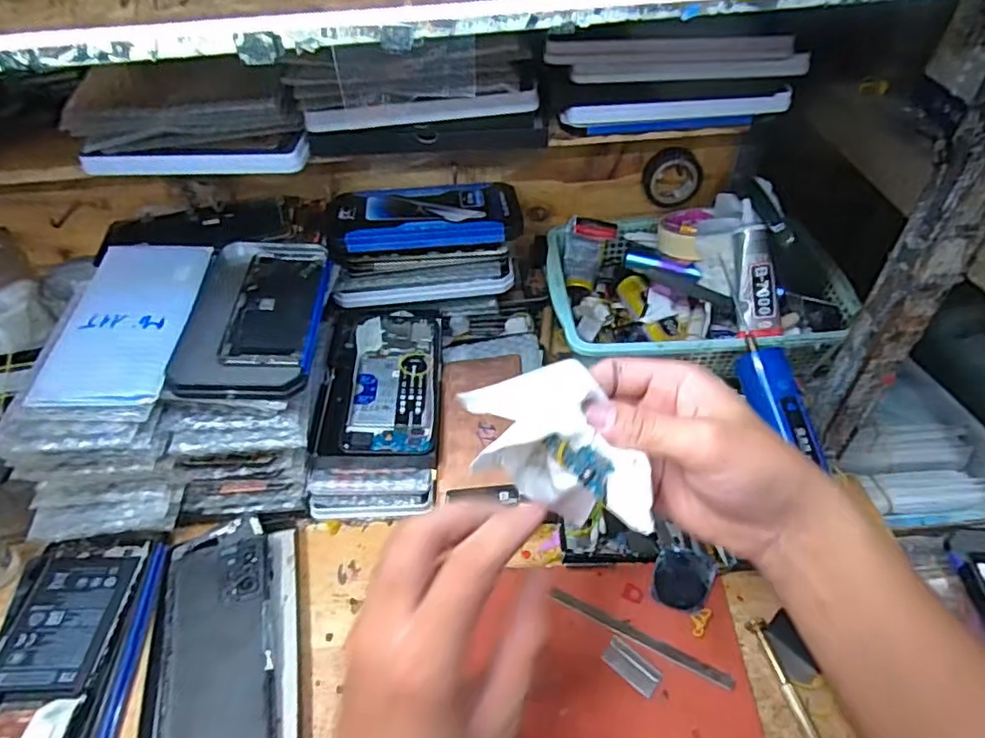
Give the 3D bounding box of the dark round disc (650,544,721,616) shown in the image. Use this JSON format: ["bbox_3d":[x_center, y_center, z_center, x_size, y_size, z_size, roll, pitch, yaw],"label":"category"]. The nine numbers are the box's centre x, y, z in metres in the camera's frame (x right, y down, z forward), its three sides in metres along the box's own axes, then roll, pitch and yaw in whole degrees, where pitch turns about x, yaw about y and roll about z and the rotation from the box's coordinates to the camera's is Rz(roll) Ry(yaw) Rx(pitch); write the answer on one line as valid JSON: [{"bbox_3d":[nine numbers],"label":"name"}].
[{"bbox_3d":[0.137,0.150,0.432,0.039,0.007,0.044,16,49,17],"label":"dark round disc"}]

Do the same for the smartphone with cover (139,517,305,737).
[{"bbox_3d":[-0.186,0.193,0.422,0.100,0.017,0.176,-11,47,-8],"label":"smartphone with cover"}]

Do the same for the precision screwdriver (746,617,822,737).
[{"bbox_3d":[0.193,0.213,0.381,0.010,0.005,0.108,-12,47,-8],"label":"precision screwdriver"}]

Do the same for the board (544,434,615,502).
[{"bbox_3d":[0.044,0.046,0.303,0.040,0.020,0.006,44,27,20],"label":"board"}]

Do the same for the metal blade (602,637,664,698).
[{"bbox_3d":[0.094,0.199,0.404,0.038,0.004,0.021,31,55,28],"label":"metal blade"}]

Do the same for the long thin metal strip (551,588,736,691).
[{"bbox_3d":[0.101,0.184,0.414,0.127,0.004,0.009,20,51,20],"label":"long thin metal strip"}]

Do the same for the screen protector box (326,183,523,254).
[{"bbox_3d":[-0.063,-0.144,0.564,0.175,0.022,0.090,-5,47,-2],"label":"screen protector box"}]

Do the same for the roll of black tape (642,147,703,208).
[{"bbox_3d":[0.179,-0.190,0.601,0.053,0.054,0.023,-7,47,-4],"label":"roll of black tape"}]

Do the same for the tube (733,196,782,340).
[{"bbox_3d":[0.236,-0.090,0.541,0.039,0.017,0.120,-5,87,-2],"label":"tube"}]

